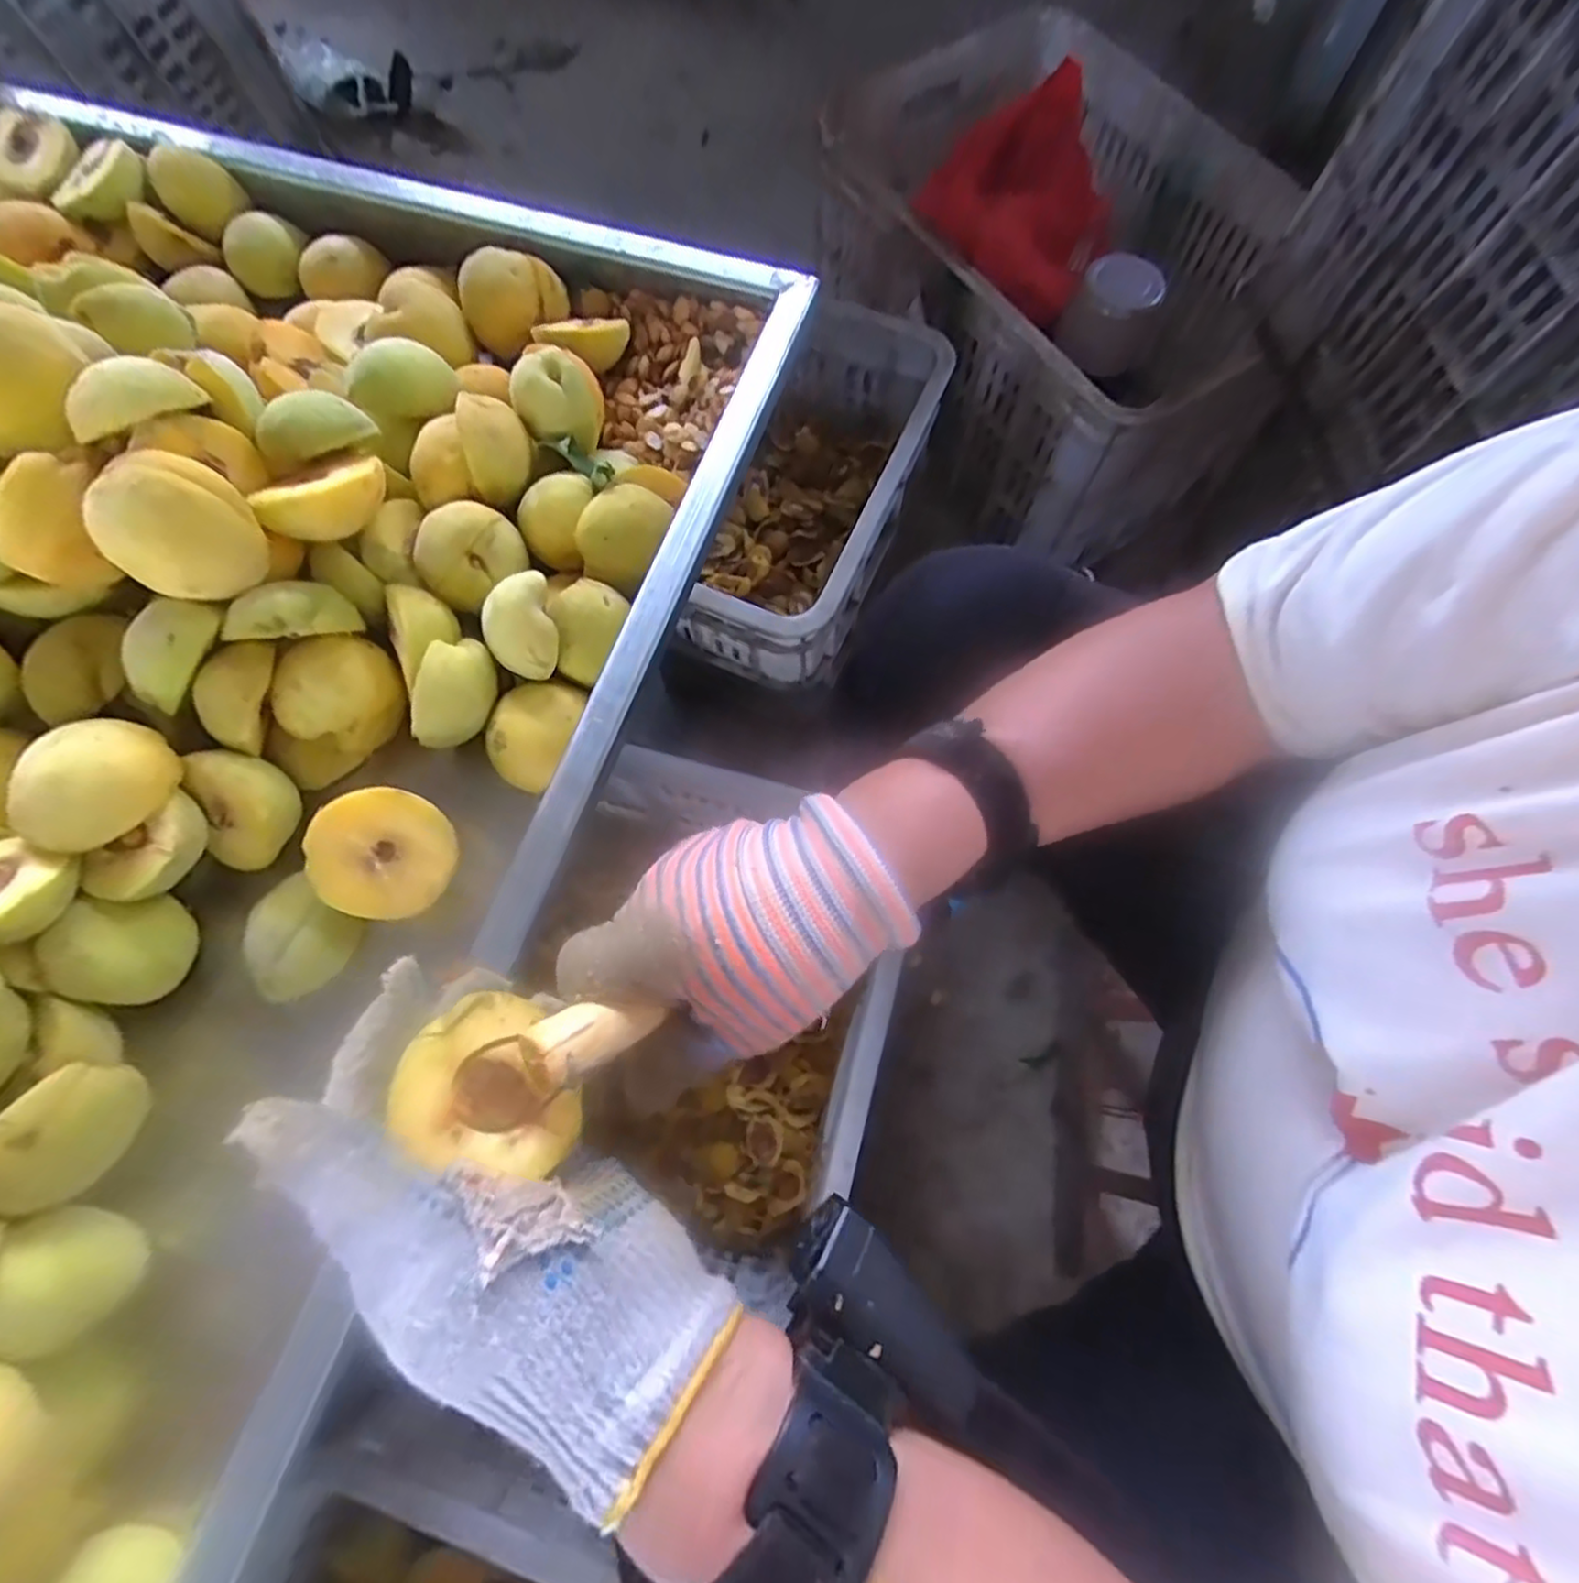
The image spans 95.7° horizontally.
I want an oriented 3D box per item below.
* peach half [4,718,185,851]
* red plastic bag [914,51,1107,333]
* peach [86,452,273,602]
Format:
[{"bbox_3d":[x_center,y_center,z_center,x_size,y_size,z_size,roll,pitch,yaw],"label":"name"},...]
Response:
[{"bbox_3d":[-0.327,-0.005,0.336,0.062,0.023,0.050,-31,118,-20],"label":"peach half"},{"bbox_3d":[0.227,-0.575,0.694,0.168,0.102,0.211,18,72,6],"label":"red plastic bag"},{"bbox_3d":[-0.286,-0.123,0.335,0.052,0.047,0.053,22,73,8],"label":"peach"}]

